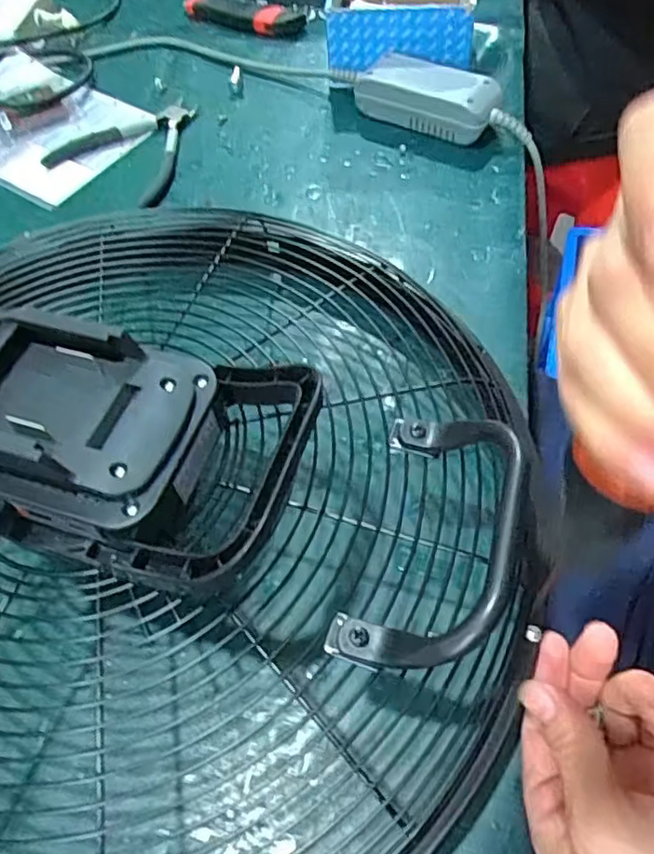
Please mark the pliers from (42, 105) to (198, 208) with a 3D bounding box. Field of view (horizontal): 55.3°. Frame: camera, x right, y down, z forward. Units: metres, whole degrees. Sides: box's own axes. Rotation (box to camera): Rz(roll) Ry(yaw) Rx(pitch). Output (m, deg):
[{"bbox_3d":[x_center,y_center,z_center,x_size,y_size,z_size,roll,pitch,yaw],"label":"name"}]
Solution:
[{"bbox_3d":[-0.194,-0.253,0.569,0.121,0.012,0.135,4,57,6],"label":"pliers"}]

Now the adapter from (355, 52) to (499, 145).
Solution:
[{"bbox_3d":[0.089,-0.295,0.562,0.129,0.044,0.053,24,61,18],"label":"adapter"}]

